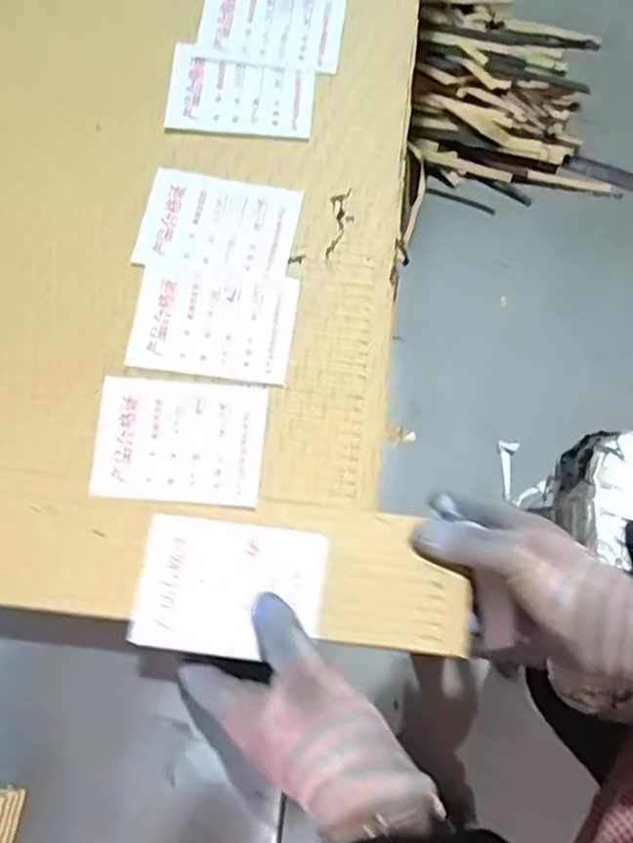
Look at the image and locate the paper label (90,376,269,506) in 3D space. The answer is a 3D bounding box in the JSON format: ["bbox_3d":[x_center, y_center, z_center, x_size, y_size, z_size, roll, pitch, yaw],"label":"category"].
[{"bbox_3d":[-0.087,0.012,0.429,0.104,0.005,0.076,5,76,-1],"label":"paper label"}]

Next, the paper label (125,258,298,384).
[{"bbox_3d":[-0.068,-0.066,0.449,0.103,0.004,0.075,8,76,0],"label":"paper label"}]

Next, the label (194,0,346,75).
[{"bbox_3d":[-0.034,-0.299,0.508,0.105,0.012,0.069,8,76,0],"label":"label"}]

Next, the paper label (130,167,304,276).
[{"bbox_3d":[-0.068,-0.136,0.469,0.104,0.005,0.072,9,76,1],"label":"paper label"}]

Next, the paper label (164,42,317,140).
[{"bbox_3d":[-0.055,-0.240,0.493,0.105,0.005,0.070,6,76,0],"label":"paper label"}]

